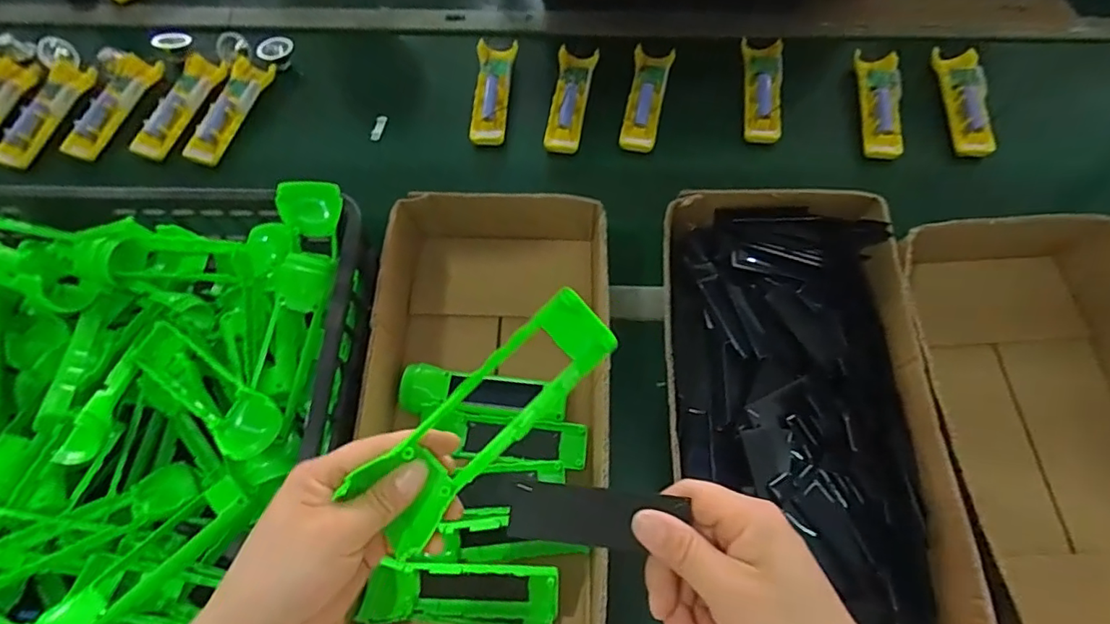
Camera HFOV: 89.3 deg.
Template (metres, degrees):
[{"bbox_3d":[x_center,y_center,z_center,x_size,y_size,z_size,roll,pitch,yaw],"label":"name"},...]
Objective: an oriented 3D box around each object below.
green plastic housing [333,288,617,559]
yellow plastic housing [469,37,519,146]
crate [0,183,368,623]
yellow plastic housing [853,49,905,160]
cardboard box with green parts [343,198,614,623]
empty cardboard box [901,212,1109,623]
[{"bbox_3d":[-0.037,0.056,0.305,0.161,0.020,0.048,-45,98,-5],"label":"green plastic housing"},{"bbox_3d":[-0.082,-0.294,0.752,0.049,0.025,0.165,3,66,1],"label":"yellow plastic housing"},{"bbox_3d":[-0.499,0.077,0.484,0.609,0.124,0.405,1,66,0],"label":"crate"},{"bbox_3d":[0.426,-0.273,0.735,0.053,0.016,0.166,4,67,8],"label":"yellow plastic housing"},{"bbox_3d":[-0.064,0.083,0.540,0.215,0.092,0.432,2,66,1],"label":"cardboard box with green parts"},{"bbox_3d":[0.451,0.116,0.530,0.237,0.123,0.401,-2,66,-1],"label":"empty cardboard box"}]

